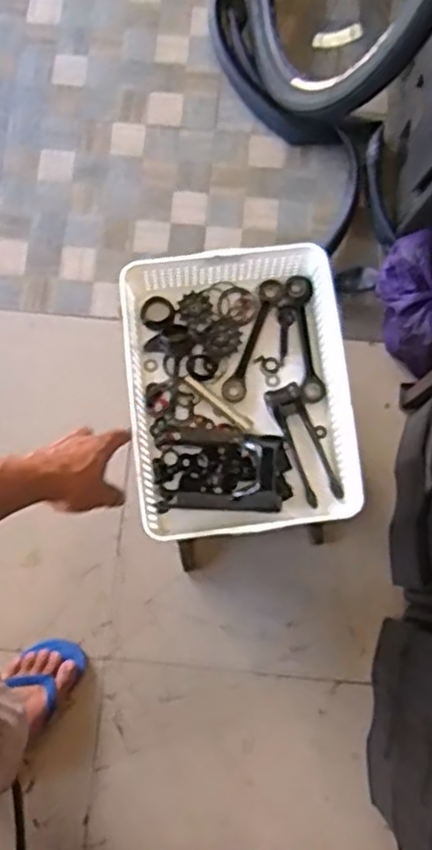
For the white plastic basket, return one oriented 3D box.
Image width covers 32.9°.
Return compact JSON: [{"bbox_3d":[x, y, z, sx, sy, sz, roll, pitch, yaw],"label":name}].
[{"bbox_3d":[0.028,-0.038,0.884,0.265,0.076,0.333,-7,79,-3],"label":"white plastic basket"}]

